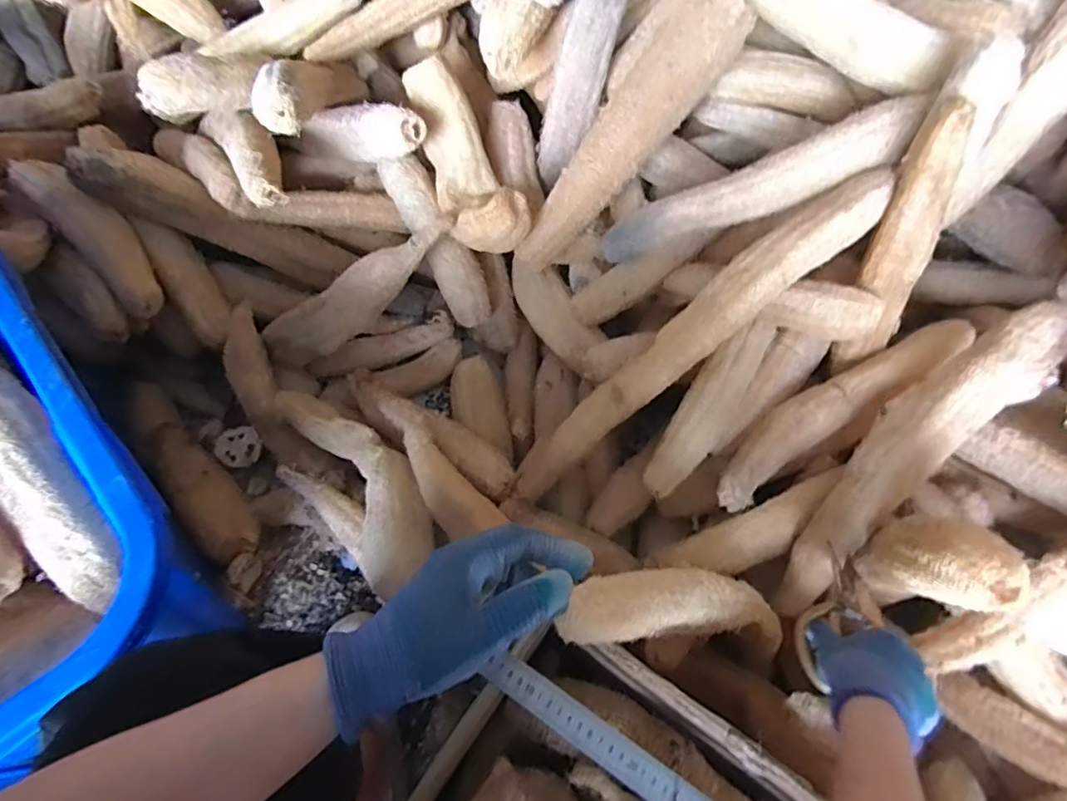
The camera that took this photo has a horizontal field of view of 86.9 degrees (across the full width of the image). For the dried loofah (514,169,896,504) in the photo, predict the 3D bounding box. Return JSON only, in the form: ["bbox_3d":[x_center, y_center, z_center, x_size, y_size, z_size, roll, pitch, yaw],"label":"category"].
[{"bbox_3d":[0.181,-0.070,0.695,0.557,0.051,0.070,-42,65,14],"label":"dried loofah"}]

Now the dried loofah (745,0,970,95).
[{"bbox_3d":[0.341,-0.447,0.657,0.304,0.074,0.056,33,63,1],"label":"dried loofah"}]

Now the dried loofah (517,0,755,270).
[{"bbox_3d":[0.114,-0.342,0.748,0.072,0.388,0.078,1,47,-53],"label":"dried loofah"}]

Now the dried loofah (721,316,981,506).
[{"bbox_3d":[0.385,0.002,0.711,0.378,0.086,0.071,-28,65,-18],"label":"dried loofah"}]

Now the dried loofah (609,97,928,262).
[{"bbox_3d":[0.266,-0.263,0.712,0.397,0.069,0.067,-16,56,25],"label":"dried loofah"}]

